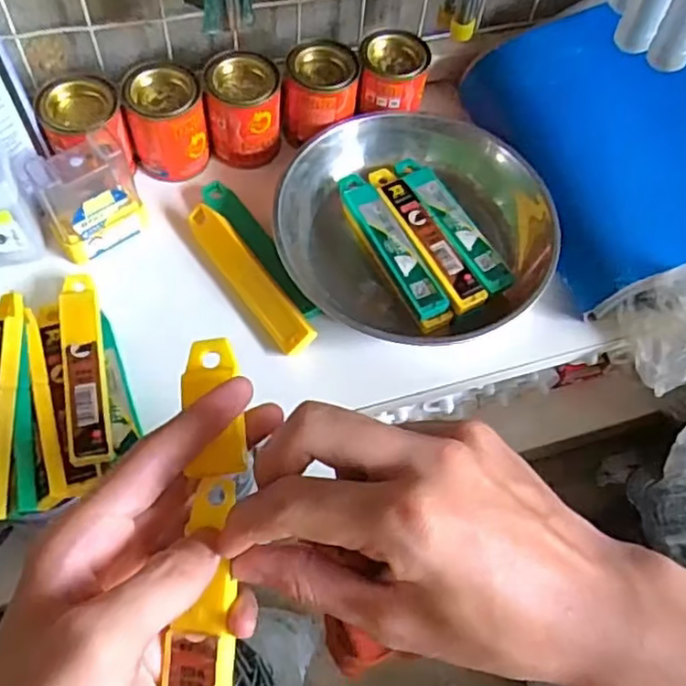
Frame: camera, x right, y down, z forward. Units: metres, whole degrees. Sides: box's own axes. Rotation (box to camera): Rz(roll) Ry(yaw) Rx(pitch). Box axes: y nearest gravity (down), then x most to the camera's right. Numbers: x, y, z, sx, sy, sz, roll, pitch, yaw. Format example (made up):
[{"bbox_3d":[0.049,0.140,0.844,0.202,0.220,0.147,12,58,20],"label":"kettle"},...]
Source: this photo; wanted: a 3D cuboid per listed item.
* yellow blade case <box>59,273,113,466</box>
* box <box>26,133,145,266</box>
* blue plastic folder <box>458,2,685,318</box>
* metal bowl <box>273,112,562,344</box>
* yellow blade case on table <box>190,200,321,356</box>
[{"bbox_3d":[-0.163,0.010,0.409,0.024,0.007,0.131,-11,60,-10],"label":"yellow blade case"},{"bbox_3d":[-0.173,-0.098,0.445,0.062,0.071,0.031,-30,65,-19],"label":"box"},{"bbox_3d":[0.266,-0.166,0.504,0.268,0.061,0.224,-13,61,-11],"label":"blue plastic folder"},{"bbox_3d":[0.046,-0.088,0.479,0.187,0.068,0.207,-23,63,-16],"label":"metal bowl"},{"bbox_3d":[-0.066,-0.047,0.456,0.023,0.018,0.133,-31,66,-20],"label":"yellow blade case on table"}]

